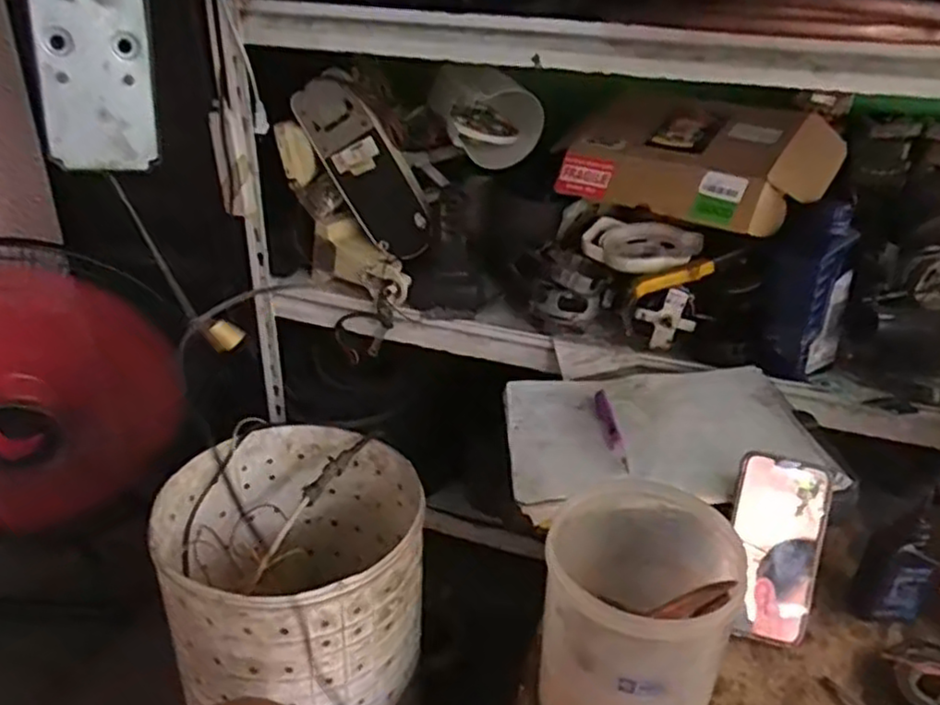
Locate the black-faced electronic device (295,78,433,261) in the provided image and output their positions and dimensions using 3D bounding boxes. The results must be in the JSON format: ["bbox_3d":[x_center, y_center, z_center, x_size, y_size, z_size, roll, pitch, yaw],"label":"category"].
[{"bbox_3d":[-0.146,-0.253,0.985,0.105,0.263,0.043,-24,20,25],"label":"black-faced electronic device"}]

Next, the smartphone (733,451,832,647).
[{"bbox_3d":[0.281,0.177,0.641,0.079,0.162,0.014,6,-6,6],"label":"smartphone"}]

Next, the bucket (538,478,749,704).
[{"bbox_3d":[0.117,0.209,0.537,0.123,0.167,0.138,6,29,6],"label":"bucket"}]

